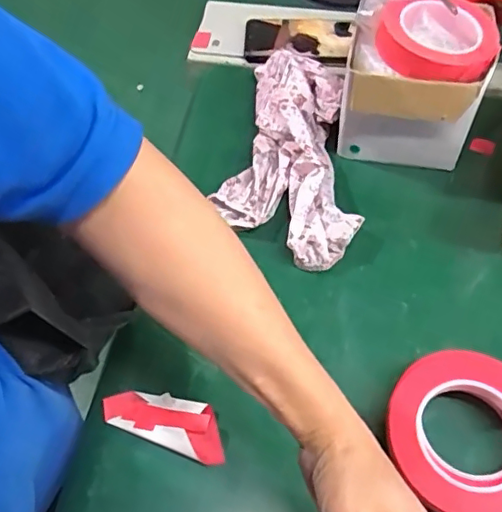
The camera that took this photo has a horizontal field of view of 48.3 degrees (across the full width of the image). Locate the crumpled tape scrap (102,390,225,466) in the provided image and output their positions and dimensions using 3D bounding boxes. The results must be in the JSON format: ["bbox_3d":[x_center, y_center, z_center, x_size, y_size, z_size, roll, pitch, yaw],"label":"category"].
[{"bbox_3d":[-0.071,0.137,0.469,0.109,0.020,0.043,19,60,13],"label":"crumpled tape scrap"}]

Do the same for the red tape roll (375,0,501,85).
[{"bbox_3d":[0.182,-0.211,0.547,0.115,0.035,0.107,7,59,6],"label":"red tape roll"}]

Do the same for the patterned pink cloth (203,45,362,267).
[{"bbox_3d":[0.041,-0.121,0.607,0.129,0.054,0.291,0,57,1],"label":"patterned pink cloth"}]

